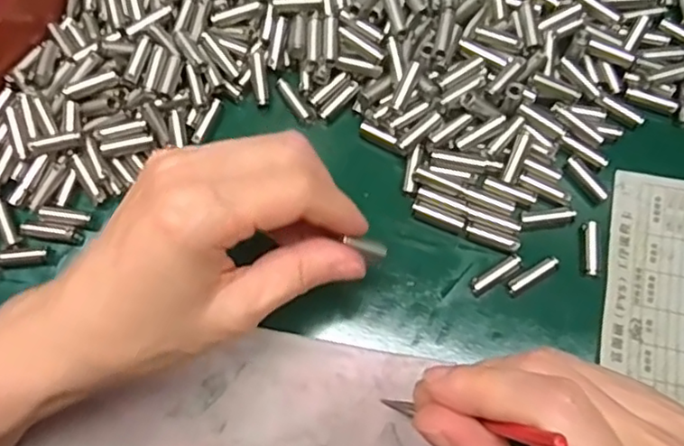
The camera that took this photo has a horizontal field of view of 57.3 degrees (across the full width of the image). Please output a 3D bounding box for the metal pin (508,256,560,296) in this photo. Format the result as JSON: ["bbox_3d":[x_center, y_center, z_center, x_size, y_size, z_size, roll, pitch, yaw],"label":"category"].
[{"bbox_3d":[0.085,0.024,0.279,0.026,0.005,0.007,-30,77,-7],"label":"metal pin"}]

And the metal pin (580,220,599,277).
[{"bbox_3d":[0.112,0.012,0.282,0.006,0.004,0.024,2,75,1],"label":"metal pin"}]

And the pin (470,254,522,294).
[{"bbox_3d":[0.069,0.023,0.280,0.025,0.005,0.007,-32,77,-7],"label":"pin"}]

